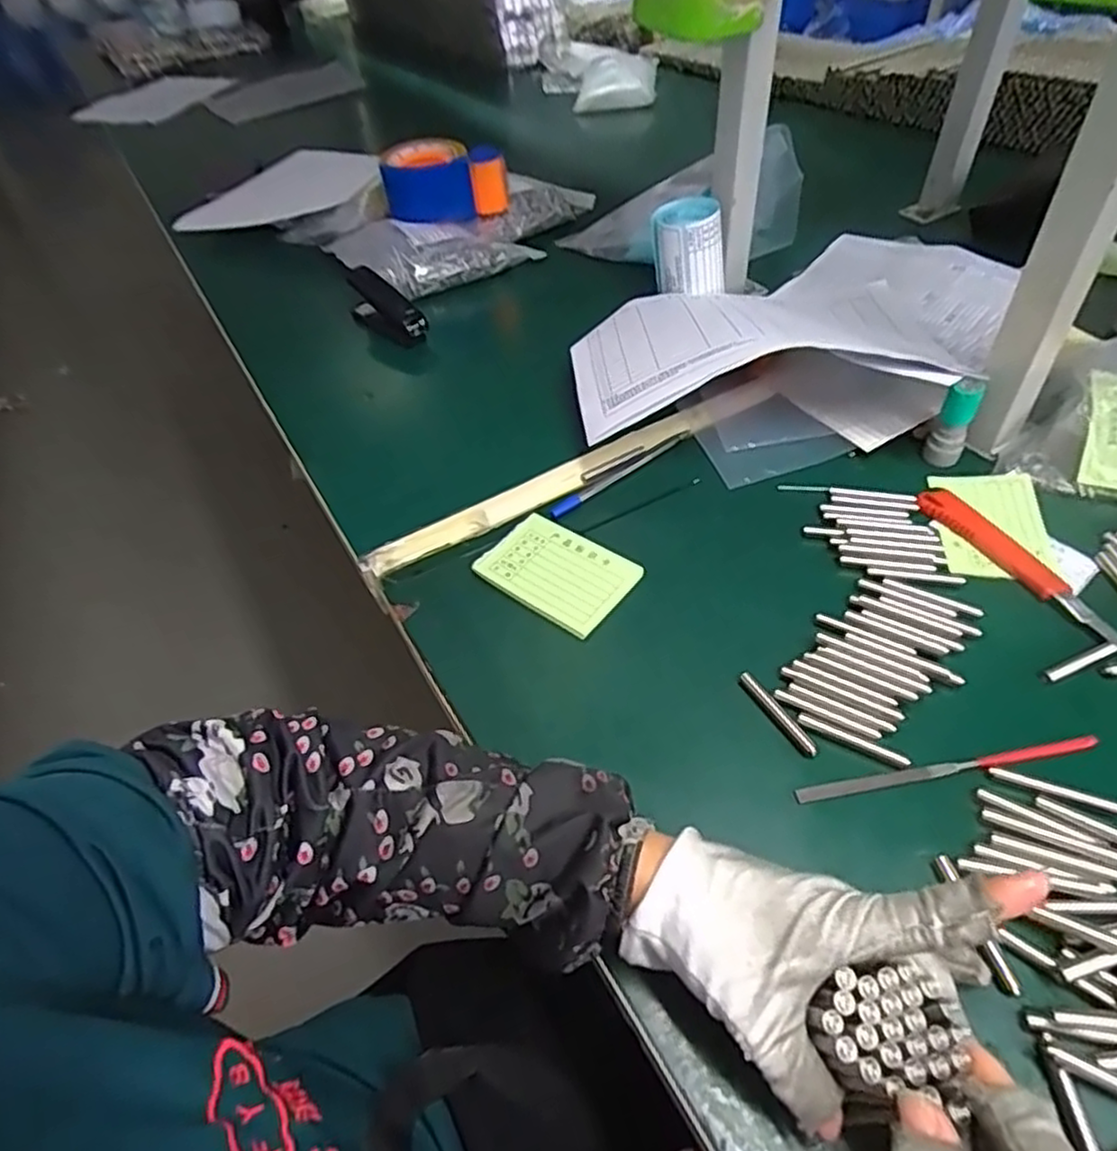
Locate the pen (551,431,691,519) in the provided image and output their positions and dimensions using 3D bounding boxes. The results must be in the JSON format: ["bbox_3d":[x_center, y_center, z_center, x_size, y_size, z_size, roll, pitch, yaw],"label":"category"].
[{"bbox_3d":[0.048,-0.079,0.545,0.138,0.005,0.012,-33,55,-24],"label":"pen"}]

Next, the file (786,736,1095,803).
[{"bbox_3d":[0.201,0.100,0.371,0.156,0.009,0.008,-8,48,-4],"label":"file"}]

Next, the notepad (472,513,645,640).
[{"bbox_3d":[-0.001,-0.002,0.481,0.097,0.010,0.068,31,57,27],"label":"notepad"}]

